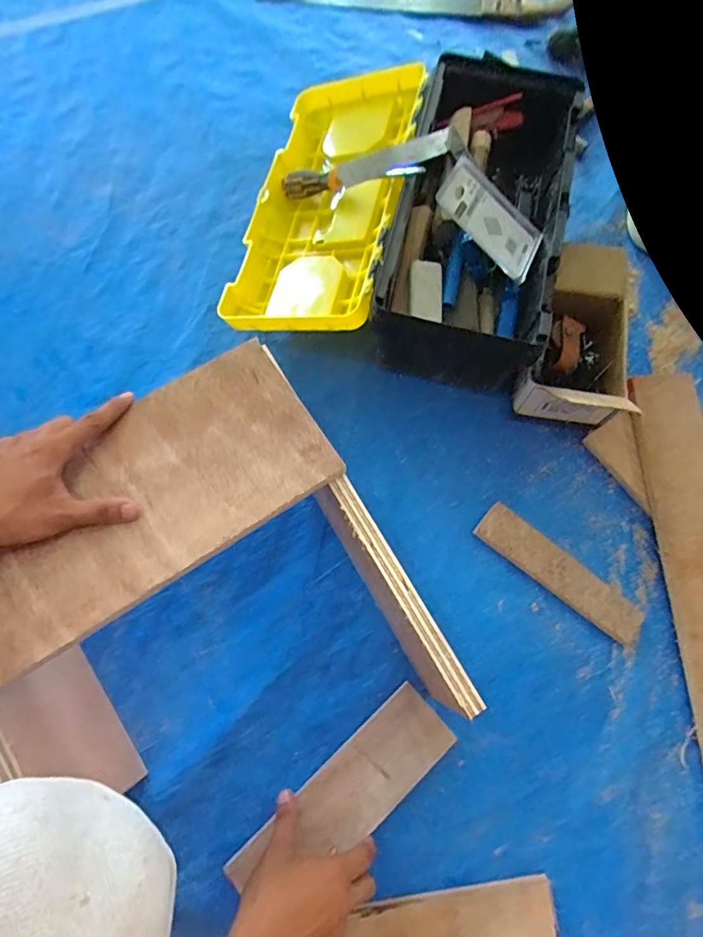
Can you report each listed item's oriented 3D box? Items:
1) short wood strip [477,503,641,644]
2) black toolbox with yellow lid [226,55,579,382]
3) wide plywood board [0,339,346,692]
[{"bbox_3d":[0.246,0.124,0.603,0.209,0.020,0.049,37,76,9],"label":"short wood strip"},{"bbox_3d":[0.069,-0.358,0.678,0.399,0.131,0.437,14,74,3],"label":"black toolbox with yellow lid"},{"bbox_3d":[-0.196,0.040,0.440,0.364,0.009,0.157,-37,78,-13],"label":"wide plywood board"}]

